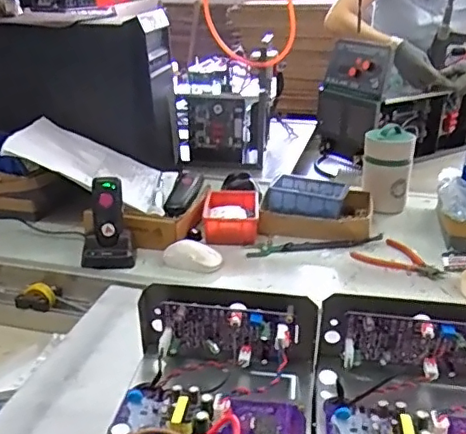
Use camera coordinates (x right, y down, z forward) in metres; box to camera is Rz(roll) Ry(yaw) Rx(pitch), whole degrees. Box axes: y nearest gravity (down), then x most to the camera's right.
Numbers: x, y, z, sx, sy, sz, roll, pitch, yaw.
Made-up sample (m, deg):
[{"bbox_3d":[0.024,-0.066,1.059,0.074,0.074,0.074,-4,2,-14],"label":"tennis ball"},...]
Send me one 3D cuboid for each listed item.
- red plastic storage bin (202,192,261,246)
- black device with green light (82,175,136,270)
[{"bbox_3d":[-0.004,-0.002,1.060,0.103,0.047,0.157,0,23,1],"label":"red plastic storage bin"},{"bbox_3d":[-0.205,0.010,0.922,0.083,0.148,0.040,-2,2,-5],"label":"black device with green light"}]

